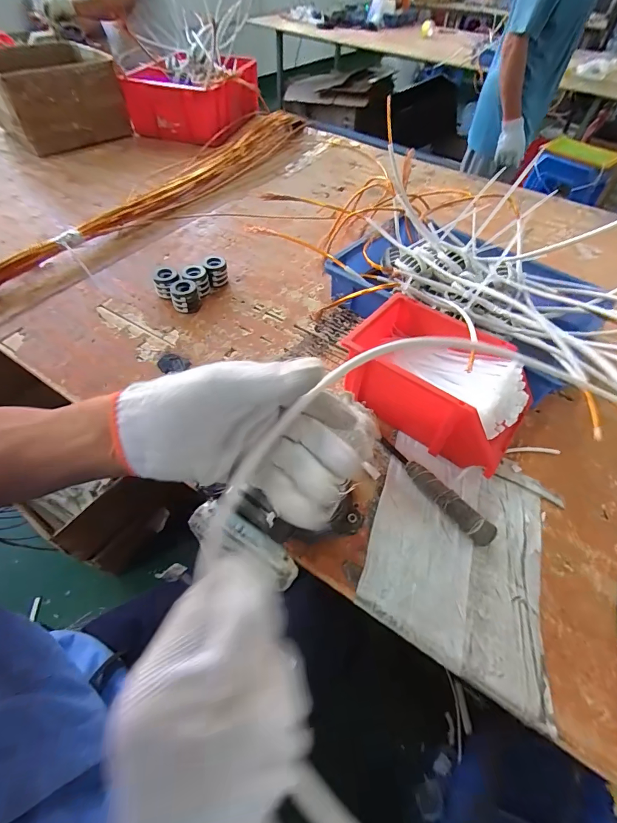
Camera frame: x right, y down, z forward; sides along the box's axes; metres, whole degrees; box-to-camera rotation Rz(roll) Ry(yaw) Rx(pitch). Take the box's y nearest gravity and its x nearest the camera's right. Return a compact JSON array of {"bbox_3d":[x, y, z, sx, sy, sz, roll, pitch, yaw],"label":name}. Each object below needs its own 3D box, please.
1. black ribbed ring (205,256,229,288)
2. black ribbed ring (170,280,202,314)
[{"bbox_3d":[-0.181,-0.273,0.744,0.044,0.049,0.046,2,52,-2],"label":"black ribbed ring"},{"bbox_3d":[-0.225,-0.209,0.692,0.046,0.039,0.046,2,52,-2],"label":"black ribbed ring"}]

